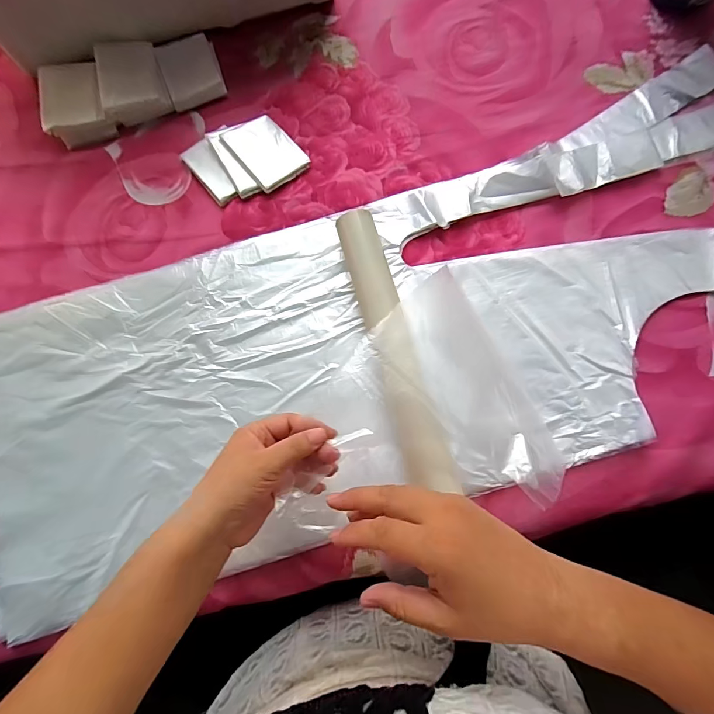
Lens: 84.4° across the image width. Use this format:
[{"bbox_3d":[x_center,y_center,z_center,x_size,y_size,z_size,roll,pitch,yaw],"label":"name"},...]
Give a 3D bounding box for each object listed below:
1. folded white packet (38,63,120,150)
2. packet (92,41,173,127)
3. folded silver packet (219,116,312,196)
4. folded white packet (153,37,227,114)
[{"bbox_3d":[-0.330,-0.296,0.459,0.074,0.035,0.084,-13,77,-1],"label":"folded white packet"},{"bbox_3d":[-0.260,-0.322,0.454,0.071,0.021,0.086,-16,78,-2],"label":"packet"},{"bbox_3d":[-0.102,-0.230,0.440,0.063,0.013,0.082,-39,79,-7],"label":"folded silver packet"},{"bbox_3d":[-0.199,-0.345,0.474,0.067,0.015,0.086,-21,77,-3],"label":"folded white packet"}]

